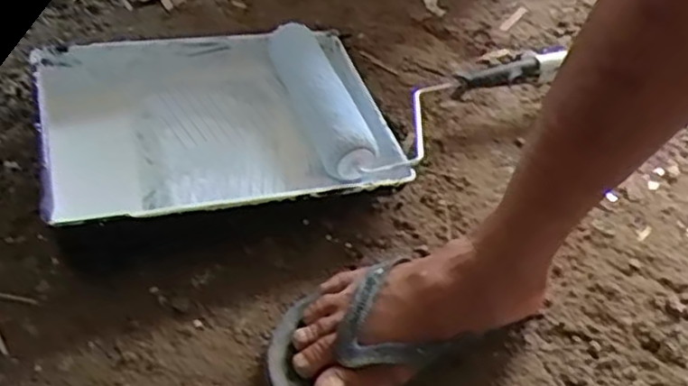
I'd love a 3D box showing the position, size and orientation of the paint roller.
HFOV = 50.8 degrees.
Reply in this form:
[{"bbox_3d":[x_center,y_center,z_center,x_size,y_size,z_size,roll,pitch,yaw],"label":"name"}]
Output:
[{"bbox_3d":[0.105,-0.122,0.841,0.346,0.086,0.236,-12,48,-13],"label":"paint roller"}]

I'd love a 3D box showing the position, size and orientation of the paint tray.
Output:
[{"bbox_3d":[-0.132,-0.068,0.788,0.352,0.087,0.276,-13,48,-14],"label":"paint tray"}]

